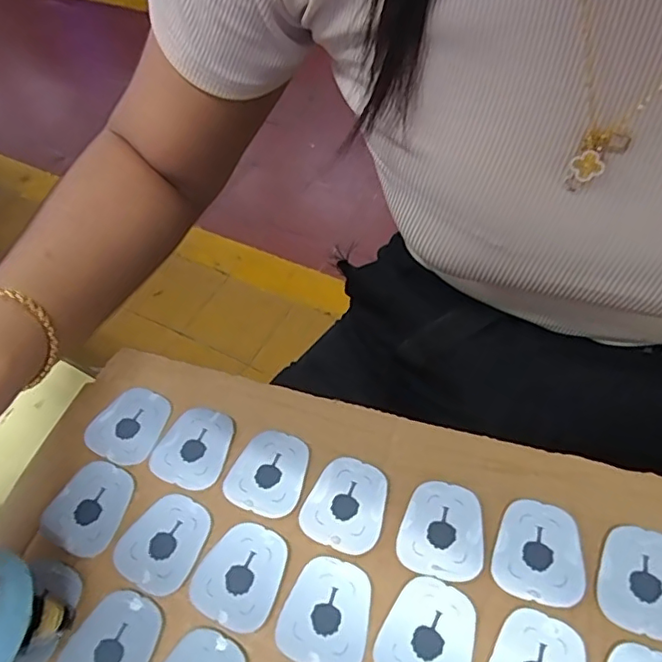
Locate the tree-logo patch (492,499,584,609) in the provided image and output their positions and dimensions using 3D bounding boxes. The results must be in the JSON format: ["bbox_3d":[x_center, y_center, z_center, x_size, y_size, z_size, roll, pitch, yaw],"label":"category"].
[{"bbox_3d":[0.083,0.088,0.223,0.032,0.004,0.038,10,56,14],"label":"tree-logo patch"}]

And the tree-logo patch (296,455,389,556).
[{"bbox_3d":[0.007,0.074,0.241,0.033,0.004,0.038,17,57,19],"label":"tree-logo patch"}]

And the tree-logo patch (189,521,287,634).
[{"bbox_3d":[-0.036,0.097,0.225,0.033,0.004,0.038,19,58,20],"label":"tree-logo patch"}]

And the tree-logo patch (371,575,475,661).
[{"bbox_3d":[0.036,0.113,0.207,0.033,0.004,0.038,20,58,21],"label":"tree-logo patch"}]

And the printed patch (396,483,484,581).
[{"bbox_3d":[0.046,0.081,0.230,0.033,0.004,0.038,9,55,13],"label":"printed patch"}]

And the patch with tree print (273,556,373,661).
[{"bbox_3d":[-0.001,0.108,0.215,0.033,0.004,0.038,16,57,18],"label":"patch with tree print"}]

